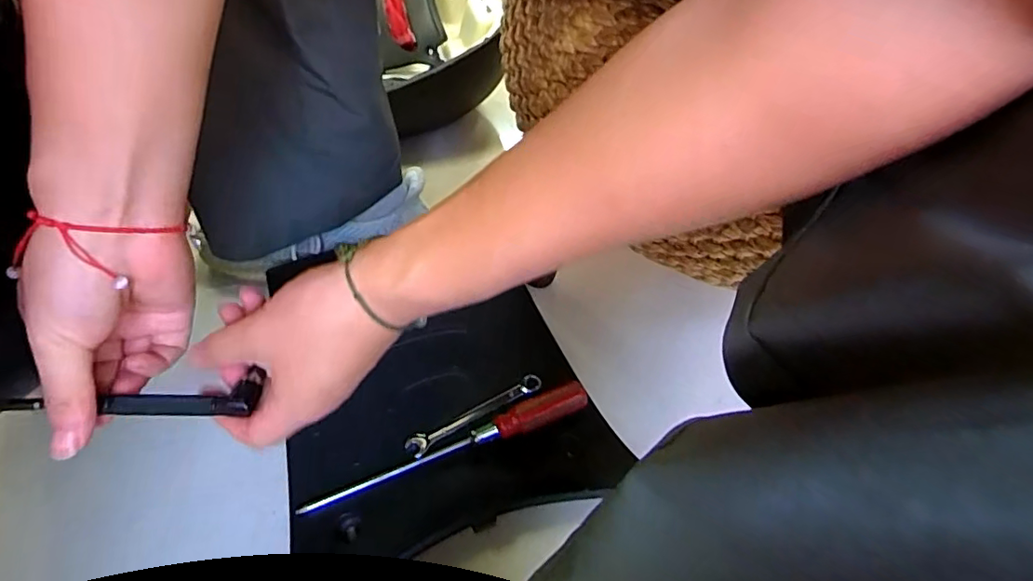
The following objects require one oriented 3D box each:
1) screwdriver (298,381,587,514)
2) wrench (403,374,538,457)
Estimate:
[{"bbox_3d":[-0.053,0.134,0.464,0.249,0.026,0.023,-19,53,-18],"label":"screwdriver"},{"bbox_3d":[-0.037,0.109,0.495,0.129,0.011,0.021,-24,55,-21],"label":"wrench"}]

